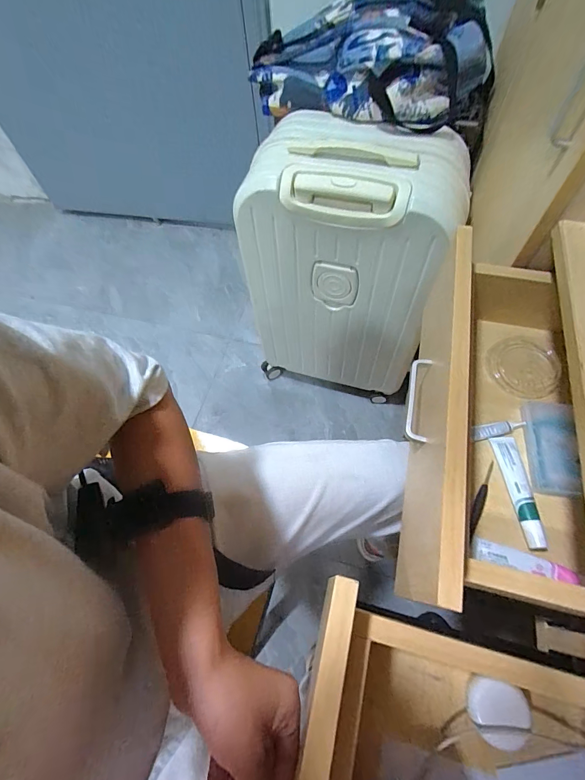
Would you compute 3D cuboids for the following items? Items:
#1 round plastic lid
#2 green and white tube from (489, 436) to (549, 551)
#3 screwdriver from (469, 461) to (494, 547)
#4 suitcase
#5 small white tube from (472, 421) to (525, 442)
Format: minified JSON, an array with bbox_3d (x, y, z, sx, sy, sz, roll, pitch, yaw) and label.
[{"bbox_3d":[0.296,-0.029,0.455,0.080,0.007,0.084,-5,69,13],"label":"round plastic lid"},{"bbox_3d":[0.245,0.106,0.379,0.027,0.022,0.119,-3,63,0],"label":"green and white tube"},{"bbox_3d":[0.205,0.120,0.386,0.012,0.006,0.095,28,67,15],"label":"screwdriver"},{"bbox_3d":[0.114,-0.257,0.863,0.388,0.613,0.232,18,65,11],"label":"suitcase"},{"bbox_3d":[0.242,0.047,0.417,0.060,0.011,0.019,-7,63,-2],"label":"small white tube"}]

